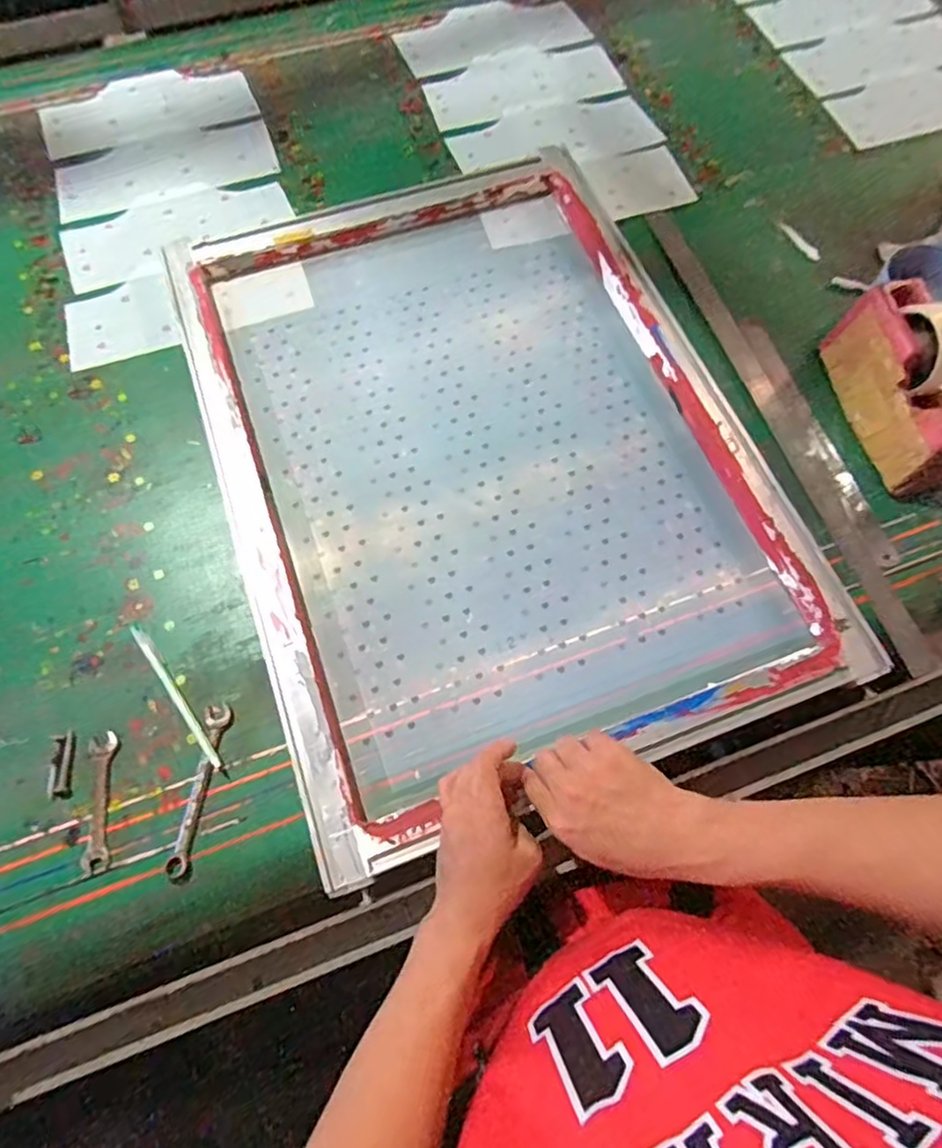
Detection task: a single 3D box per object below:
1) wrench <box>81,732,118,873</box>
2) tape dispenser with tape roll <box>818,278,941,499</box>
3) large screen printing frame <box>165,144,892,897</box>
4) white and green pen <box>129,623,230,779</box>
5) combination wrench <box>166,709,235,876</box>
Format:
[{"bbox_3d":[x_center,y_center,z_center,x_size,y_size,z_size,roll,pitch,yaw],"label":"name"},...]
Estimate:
[{"bbox_3d":[-0.328,0.199,0.556,0.023,0.010,0.112,-9,70,-3],"label":"wrench"},{"bbox_3d":[0.456,-0.196,0.655,0.062,0.114,0.205,-11,70,-4],"label":"tape dispenser with tape roll"},{"bbox_3d":[0.007,-0.143,0.671,0.524,0.034,0.715,-19,71,-7],"label":"large screen printing frame"},{"bbox_3d":[-0.275,0.115,0.589,0.012,0.004,0.176,-35,74,-12],"label":"white and green pen"},{"bbox_3d":[-0.241,0.190,0.561,0.024,0.006,0.145,5,70,2],"label":"combination wrench"}]

